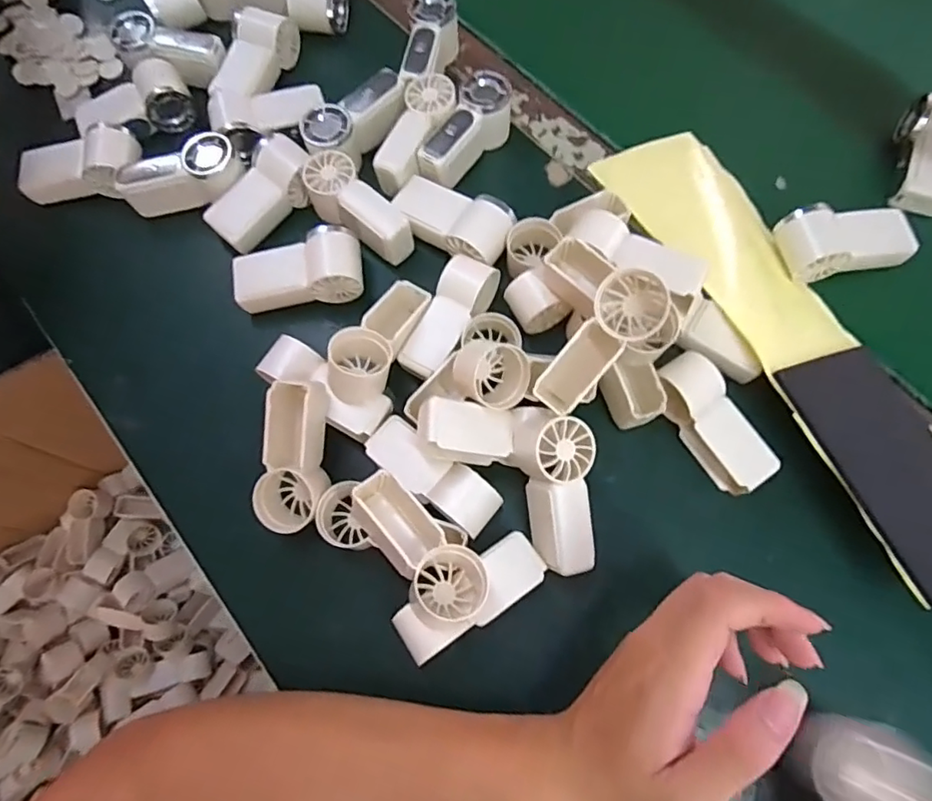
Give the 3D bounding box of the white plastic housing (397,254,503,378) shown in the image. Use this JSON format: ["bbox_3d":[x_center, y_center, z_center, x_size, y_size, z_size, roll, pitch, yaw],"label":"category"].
[{"bbox_3d":[-0.011,-0.057,0.414,0.036,0.037,0.090,25,88,17],"label":"white plastic housing"}]

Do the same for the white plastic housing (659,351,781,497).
[{"bbox_3d":[0.160,0.015,0.375,0.042,0.043,0.095,-28,72,-7],"label":"white plastic housing"}]

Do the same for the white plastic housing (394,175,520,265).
[{"bbox_3d":[-0.012,-0.133,0.434,0.091,0.031,0.050,25,74,11],"label":"white plastic housing"}]

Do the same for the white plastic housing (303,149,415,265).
[{"bbox_3d":[-0.082,-0.147,0.436,0.092,0.036,0.035,41,78,15],"label":"white plastic housing"}]

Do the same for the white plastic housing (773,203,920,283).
[{"bbox_3d":[0.284,-0.120,0.428,0.096,0.028,0.050,-13,71,-2],"label":"white plastic housing"}]

